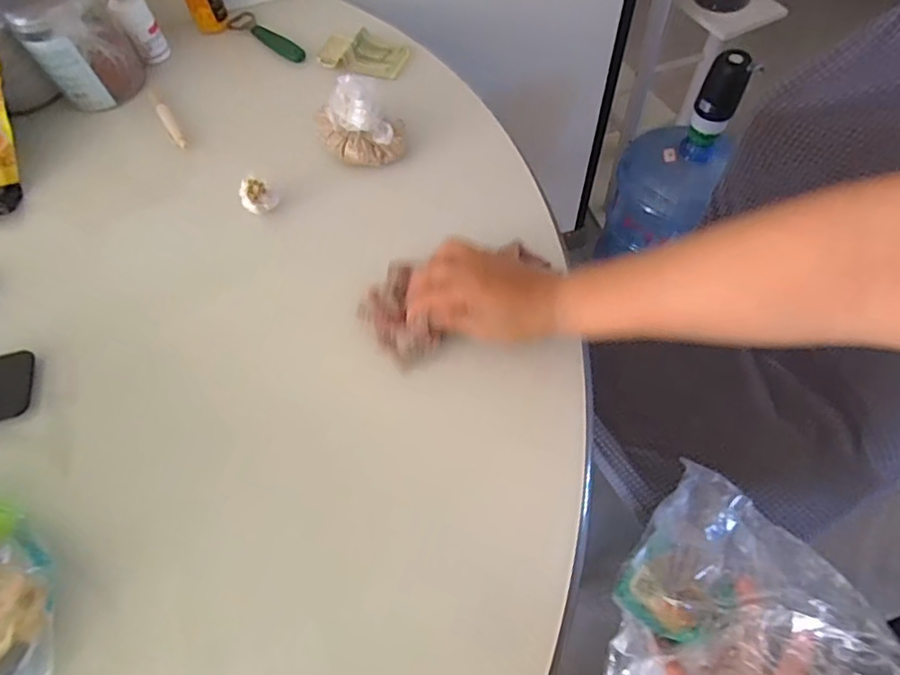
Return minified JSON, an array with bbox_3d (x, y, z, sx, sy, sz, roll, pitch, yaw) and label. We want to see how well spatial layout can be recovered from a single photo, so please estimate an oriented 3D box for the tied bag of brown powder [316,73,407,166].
[{"bbox_3d":[-0.098,-0.231,0.583,0.095,0.073,0.079,-14,61,-4],"label":"tied bag of brown powder"}]

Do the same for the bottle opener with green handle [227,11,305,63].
[{"bbox_3d":[-0.236,-0.392,0.715,0.143,0.011,0.030,36,69,21],"label":"bottle opener with green handle"}]

